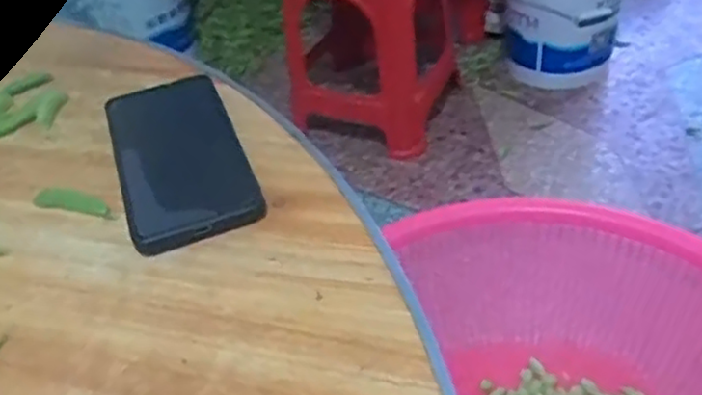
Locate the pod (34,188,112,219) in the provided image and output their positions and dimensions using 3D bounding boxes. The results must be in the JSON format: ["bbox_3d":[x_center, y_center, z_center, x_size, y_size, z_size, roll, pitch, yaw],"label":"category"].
[{"bbox_3d":[-0.172,0.002,0.434,0.058,0.004,0.016,10,45,20],"label":"pod"}]

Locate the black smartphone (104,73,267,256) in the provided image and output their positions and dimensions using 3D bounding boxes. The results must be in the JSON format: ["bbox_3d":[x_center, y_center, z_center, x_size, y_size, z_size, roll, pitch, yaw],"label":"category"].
[{"bbox_3d":[-0.109,-0.027,0.443,0.078,0.013,0.154,-19,43,-11],"label":"black smartphone"}]

